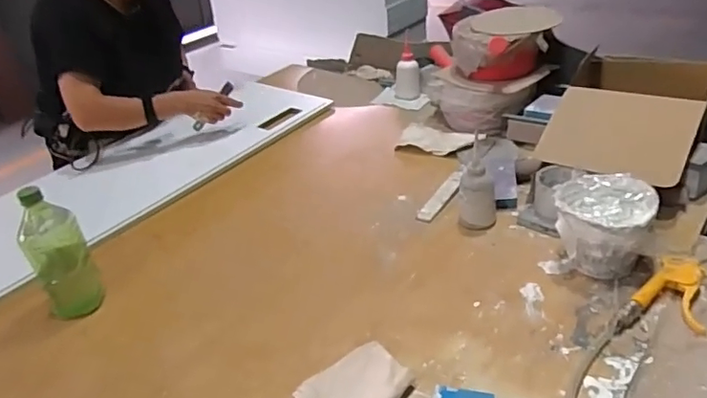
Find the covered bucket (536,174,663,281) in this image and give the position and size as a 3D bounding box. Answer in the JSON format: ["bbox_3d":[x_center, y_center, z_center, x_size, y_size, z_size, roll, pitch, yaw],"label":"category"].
[{"bbox_3d":[0.362,0.046,0.808,0.123,0.130,0.122,-3,33,2],"label":"covered bucket"}]

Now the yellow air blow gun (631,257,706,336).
[{"bbox_3d":[0.437,0.119,0.734,0.083,0.025,0.116,19,40,34],"label":"yellow air blow gun"}]

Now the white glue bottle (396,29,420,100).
[{"bbox_3d":[0.144,-0.351,1.458,0.064,0.156,0.057,-7,32,0],"label":"white glue bottle"}]

